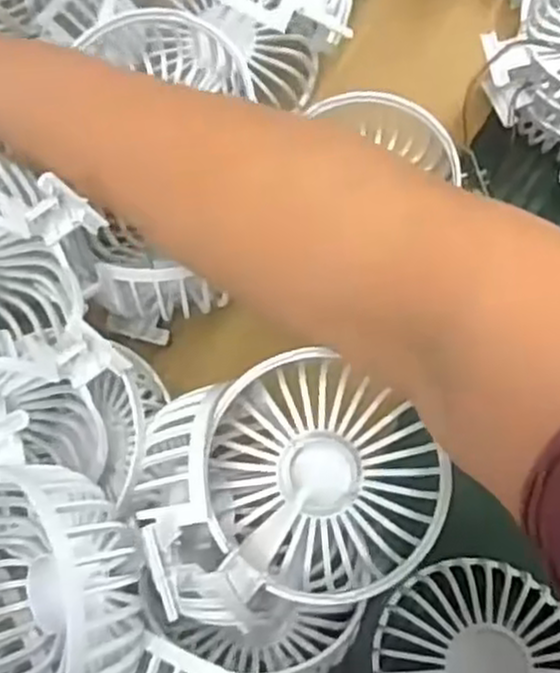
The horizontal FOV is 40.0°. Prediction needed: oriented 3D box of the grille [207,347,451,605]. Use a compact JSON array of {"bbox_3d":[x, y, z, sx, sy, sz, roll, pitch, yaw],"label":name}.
[{"bbox_3d":[0.015,0.053,0.290,0.089,0.042,0.085,0,77,2],"label":"grille"}]

